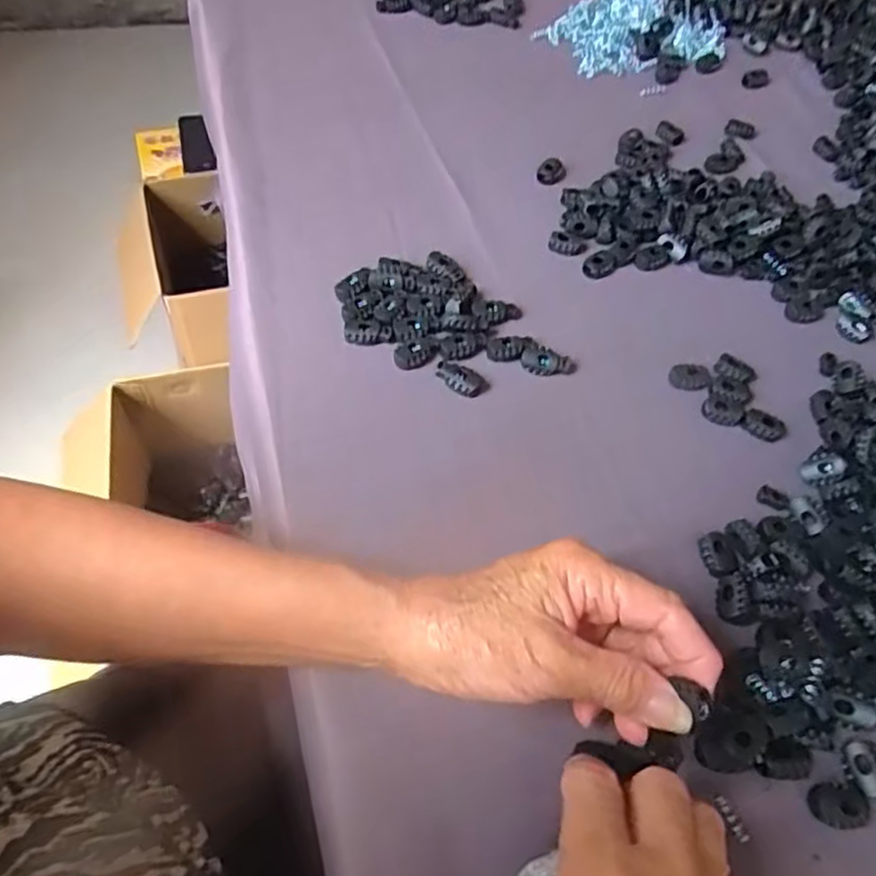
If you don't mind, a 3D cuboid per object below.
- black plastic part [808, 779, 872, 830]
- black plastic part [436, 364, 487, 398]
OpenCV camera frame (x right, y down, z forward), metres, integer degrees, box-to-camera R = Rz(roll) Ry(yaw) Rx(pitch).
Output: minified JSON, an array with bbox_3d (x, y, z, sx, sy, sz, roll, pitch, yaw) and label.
[{"bbox_3d":[0.171,0.156,0.296,0.022,0.004,0.018,-3,58,-7],"label":"black plastic part"},{"bbox_3d":[0.013,-0.034,0.405,0.031,0.006,0.015,21,58,8],"label":"black plastic part"}]

